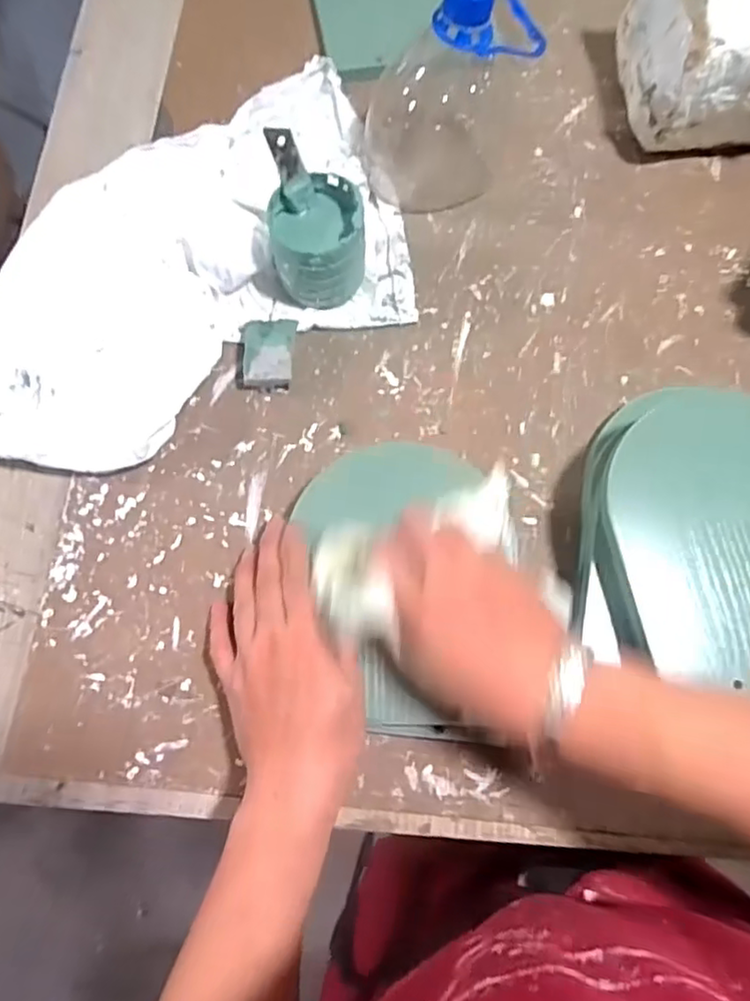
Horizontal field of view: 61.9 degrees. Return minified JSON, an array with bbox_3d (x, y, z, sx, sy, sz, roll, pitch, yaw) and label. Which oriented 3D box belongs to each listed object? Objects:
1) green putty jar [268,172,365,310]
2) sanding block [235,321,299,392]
[{"bbox_3d":[-0.038,-0.177,0.431,0.061,0.065,0.068,3,74,-1],"label":"green putty jar"},{"bbox_3d":[-0.075,-0.100,0.434,0.039,0.025,0.049,4,74,-1],"label":"sanding block"}]

